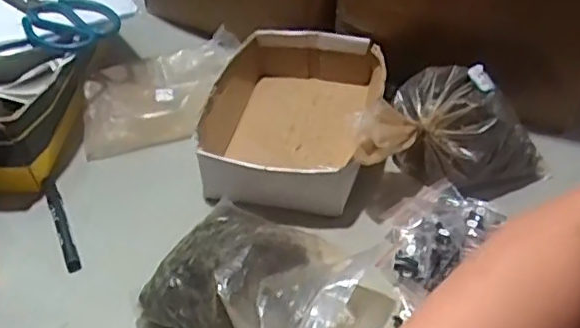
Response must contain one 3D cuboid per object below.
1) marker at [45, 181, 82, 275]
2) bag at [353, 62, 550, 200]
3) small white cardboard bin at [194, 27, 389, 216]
[{"bbox_3d":[-0.248,0.066,0.652,0.015,0.010,0.133,-21,47,-16],"label":"marker"},{"bbox_3d":[0.178,-0.040,0.659,0.212,0.087,0.145,2,45,6],"label":"bag"},{"bbox_3d":[0.003,-0.054,0.724,0.200,0.081,0.260,9,47,13],"label":"small white cardboard bin"}]

